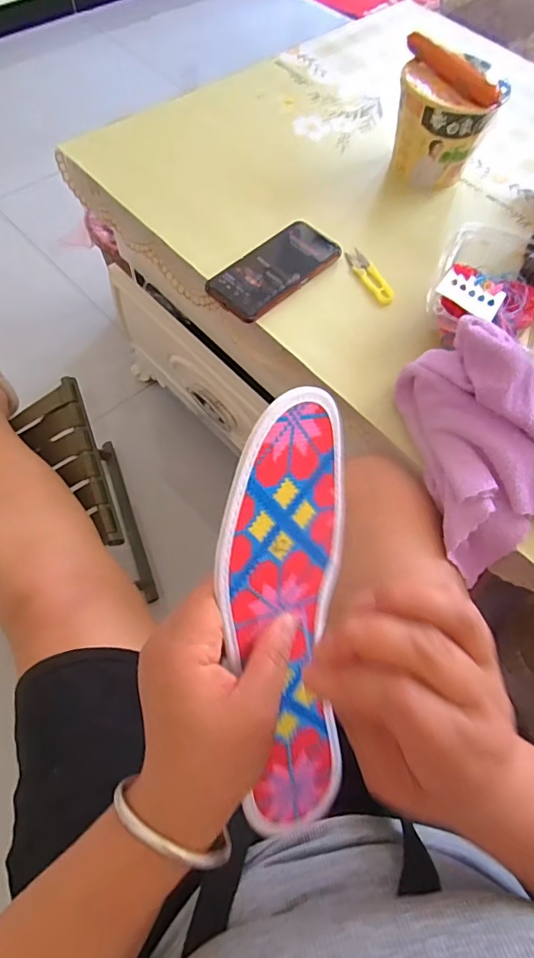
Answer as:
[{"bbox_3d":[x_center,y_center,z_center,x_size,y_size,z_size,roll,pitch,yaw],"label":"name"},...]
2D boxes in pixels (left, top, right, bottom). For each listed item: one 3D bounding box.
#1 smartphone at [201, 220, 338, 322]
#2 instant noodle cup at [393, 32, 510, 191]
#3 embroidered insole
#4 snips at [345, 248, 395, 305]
[{"bbox_3d":[0.008,-0.248,0.572,0.079,0.016,0.166,42,68,15],"label":"smartphone"},{"bbox_3d":[0.226,-0.474,0.637,0.119,0.133,0.115,11,64,1],"label":"instant noodle cup"},{"bbox_3d":[0.012,0.078,0.264,0.082,0.017,0.245,-8,103,-36],"label":"embroidered insole"},{"bbox_3d":[0.124,-0.245,0.589,0.026,0.015,0.087,-26,69,-15],"label":"snips"}]

